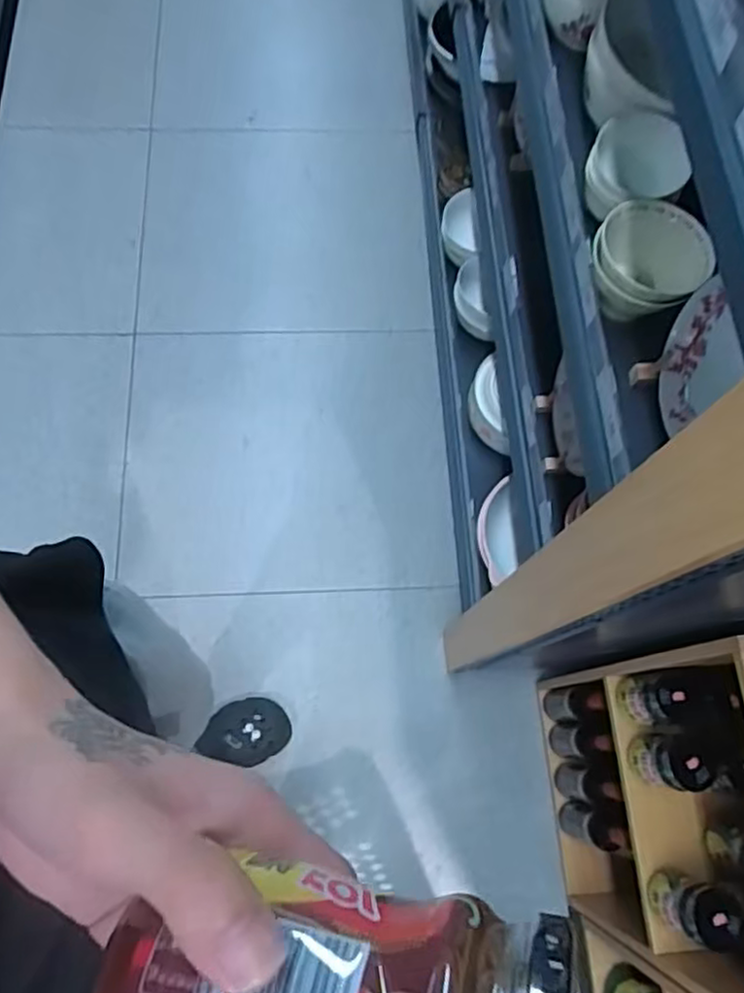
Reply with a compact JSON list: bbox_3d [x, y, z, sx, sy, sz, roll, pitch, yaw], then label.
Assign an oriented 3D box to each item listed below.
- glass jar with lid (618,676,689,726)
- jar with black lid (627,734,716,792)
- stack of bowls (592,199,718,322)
[{"bbox_3d":[0.388,0.279,0.941,0.054,0.116,0.065,-4,72,-4],"label":"glass jar with lid"},{"bbox_3d":[0.406,0.356,0.916,0.073,0.112,0.064,1,72,-2],"label":"jar with black lid"},{"bbox_3d":[0.316,-0.269,0.781,0.122,0.068,0.125,41,75,10],"label":"stack of bowls"}]

